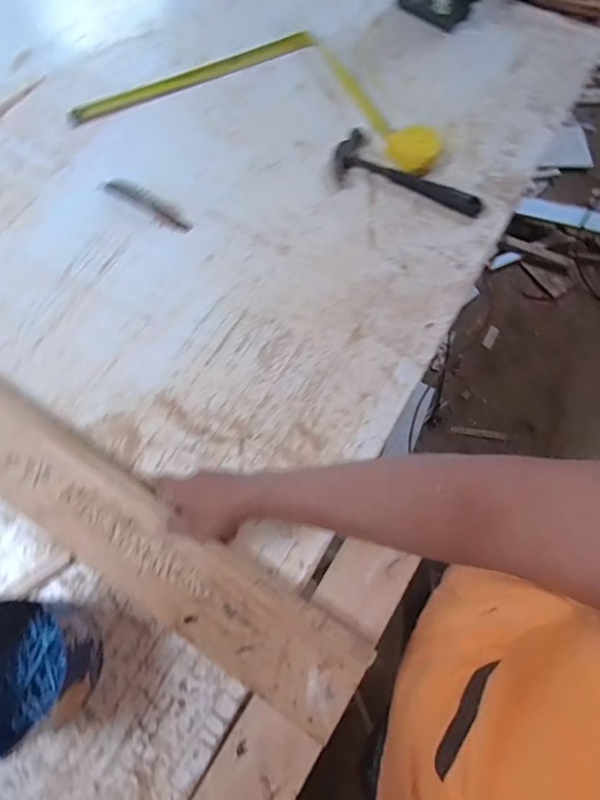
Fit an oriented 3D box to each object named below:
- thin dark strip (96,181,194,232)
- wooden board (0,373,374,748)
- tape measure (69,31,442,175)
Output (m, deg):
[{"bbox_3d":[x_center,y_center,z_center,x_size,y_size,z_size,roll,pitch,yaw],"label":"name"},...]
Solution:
[{"bbox_3d":[-0.234,-0.305,0.764,0.160,0.014,0.036,32,71,11],"label":"thin dark strip"},{"bbox_3d":[-0.439,0.001,0.635,1.172,0.025,0.112,32,71,11],"label":"wooden board"},{"bbox_3d":[-0.052,-0.540,0.855,0.599,0.034,0.277,12,69,3],"label":"tape measure"}]

